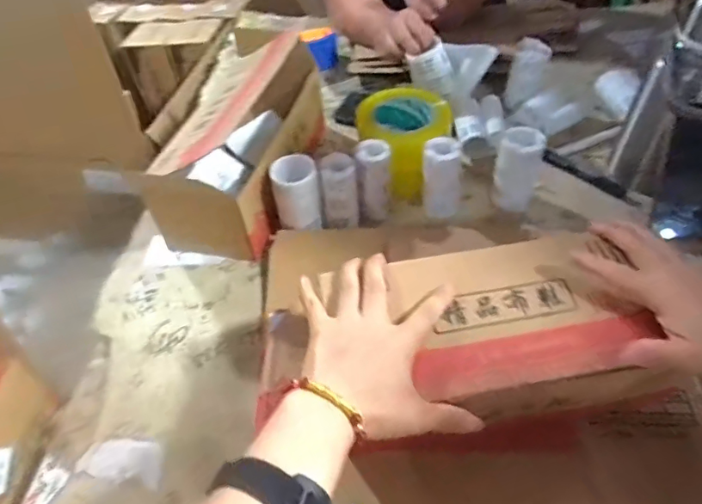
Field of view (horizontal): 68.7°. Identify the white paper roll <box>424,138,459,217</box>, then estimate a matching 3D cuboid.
[{"bbox_3d":[0.111,-0.090,0.635,0.045,0.093,0.048,2,49,7],"label":"white paper roll"}]

